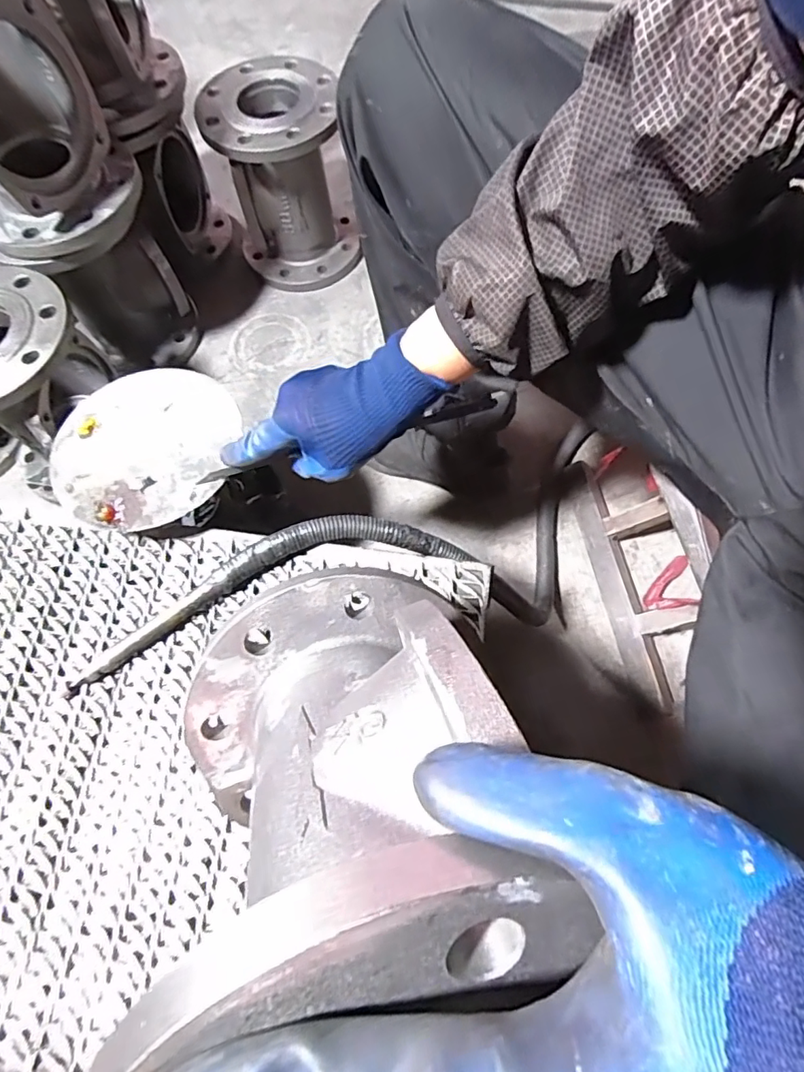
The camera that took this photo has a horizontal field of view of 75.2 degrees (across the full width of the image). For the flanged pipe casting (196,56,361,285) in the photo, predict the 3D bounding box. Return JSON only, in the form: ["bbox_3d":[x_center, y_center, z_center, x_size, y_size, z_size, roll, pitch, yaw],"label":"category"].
[{"bbox_3d":[-0.175,-0.533,0.807,0.188,0.243,0.172,-11,68,-2],"label":"flanged pipe casting"}]

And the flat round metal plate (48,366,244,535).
[{"bbox_3d":[-0.226,-0.082,0.464,0.155,0.010,0.165,-1,68,2],"label":"flat round metal plate"}]

